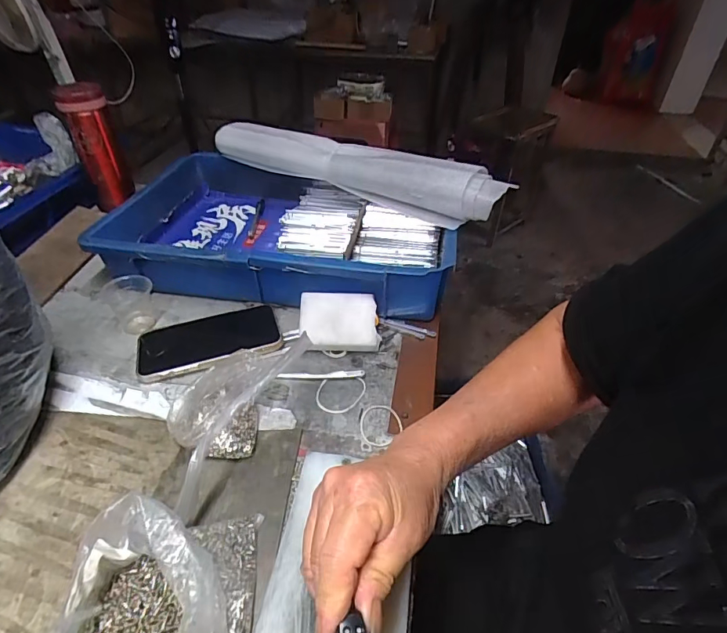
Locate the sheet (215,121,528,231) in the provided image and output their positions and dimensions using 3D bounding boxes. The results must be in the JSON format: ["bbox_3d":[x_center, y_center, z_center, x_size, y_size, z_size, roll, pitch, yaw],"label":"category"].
[{"bbox_3d":[-0.030,-0.191,0.601,0.435,0.079,0.054,21,43,22],"label":"sheet"}]

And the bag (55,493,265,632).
[{"bbox_3d":[-0.120,0.184,0.261,0.099,0.048,0.149,-5,39,-5],"label":"bag"}]

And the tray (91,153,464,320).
[{"bbox_3d":[-0.099,-0.114,0.611,0.429,0.085,0.268,8,40,8],"label":"tray"}]

